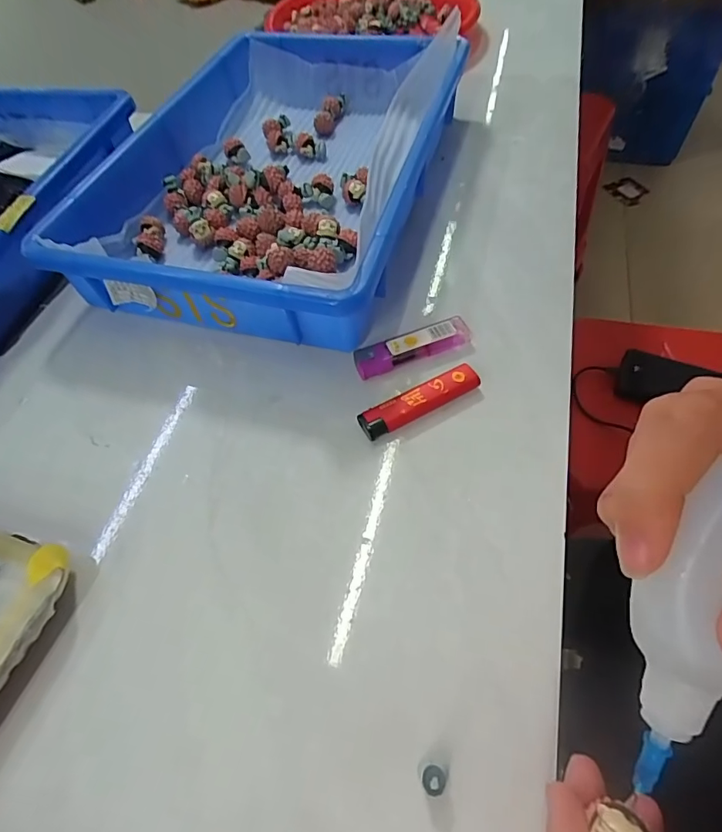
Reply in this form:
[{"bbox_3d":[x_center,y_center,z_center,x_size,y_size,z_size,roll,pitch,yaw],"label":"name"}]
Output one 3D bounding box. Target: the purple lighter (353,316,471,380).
[{"bbox_3d":[0.035,-0.046,0.322,0.079,0.014,0.021,-19,58,-9],"label":"purple lighter"}]

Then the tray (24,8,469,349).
[{"bbox_3d":[-0.064,-0.217,0.408,0.246,0.065,0.364,12,59,11],"label":"tray"}]

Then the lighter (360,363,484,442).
[{"bbox_3d":[0.036,-0.009,0.297,0.079,0.011,0.019,-26,59,-13],"label":"lighter"}]

